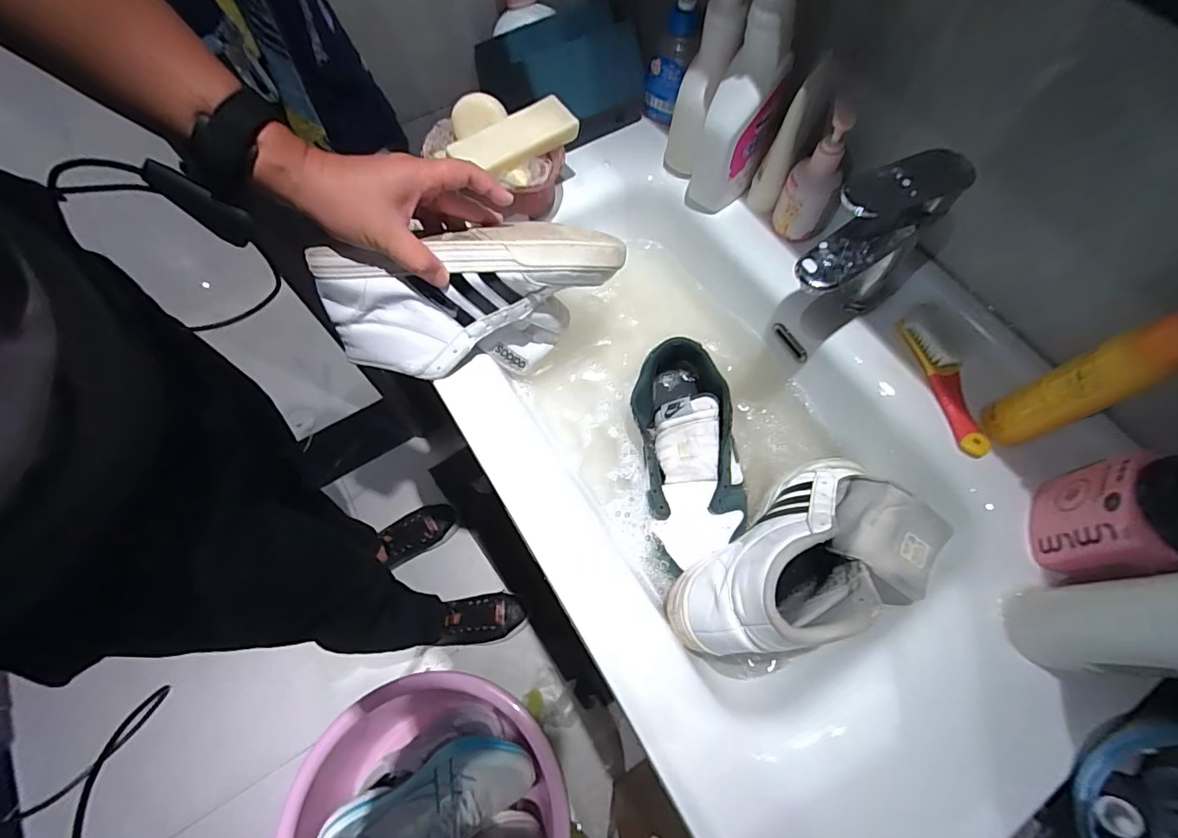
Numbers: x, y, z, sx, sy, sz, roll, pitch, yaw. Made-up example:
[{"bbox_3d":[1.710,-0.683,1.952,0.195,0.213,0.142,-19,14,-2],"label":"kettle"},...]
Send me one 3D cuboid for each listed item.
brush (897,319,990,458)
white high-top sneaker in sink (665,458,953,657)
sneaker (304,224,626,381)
[{"bbox_3d":[0.352,-0.036,0.489,0.023,0.028,0.148,-14,67,-6],"label":"brush"},{"bbox_3d":[0.192,0.123,0.441,0.246,0.124,0.132,-19,69,-20],"label":"white high-top sneaker in sink"},{"bbox_3d":[-0.105,-0.110,0.487,0.270,0.153,0.113,-6,69,-1],"label":"sneaker"}]

